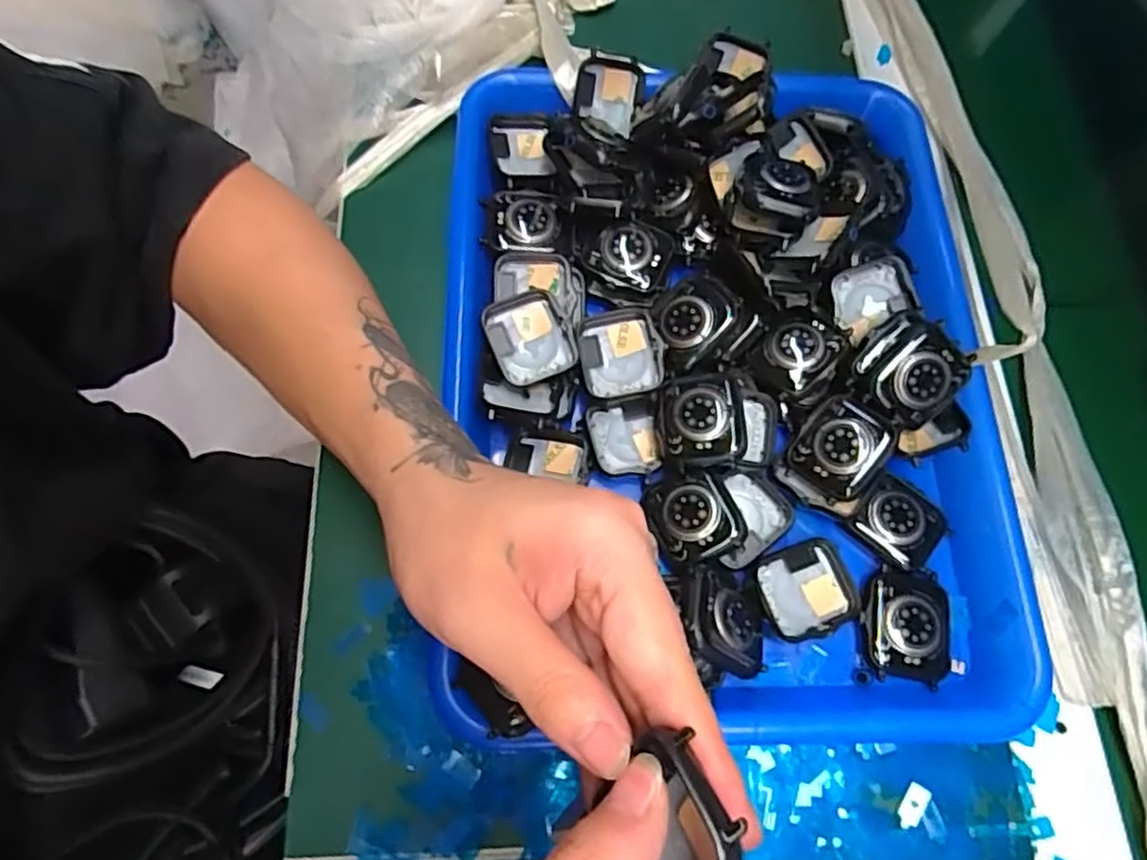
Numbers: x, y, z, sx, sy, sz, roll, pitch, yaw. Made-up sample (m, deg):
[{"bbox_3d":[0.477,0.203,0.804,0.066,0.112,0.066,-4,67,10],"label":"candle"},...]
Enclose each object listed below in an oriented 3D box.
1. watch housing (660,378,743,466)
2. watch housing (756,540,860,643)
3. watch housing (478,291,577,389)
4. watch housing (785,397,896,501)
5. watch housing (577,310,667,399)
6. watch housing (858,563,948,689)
[{"bbox_3d":[0.058,-0.005,0.306,0.035,0.008,0.040,1,70,-2],"label":"watch housing"},{"bbox_3d":[0.102,0.070,0.301,0.041,0.007,0.038,-17,71,-9],"label":"watch housing"},{"bbox_3d":[-0.020,-0.042,0.322,0.037,0.010,0.041,-24,82,-10],"label":"watch housing"},{"bbox_3d":[0.120,0.008,0.311,0.037,0.010,0.042,36,92,25],"label":"watch housing"},{"bbox_3d":[0.022,-0.034,0.324,0.039,0.011,0.041,-2,70,-3],"label":"watch housing"},{"bbox_3d":[0.144,0.084,0.297,0.035,0.010,0.045,10,70,1],"label":"watch housing"}]

